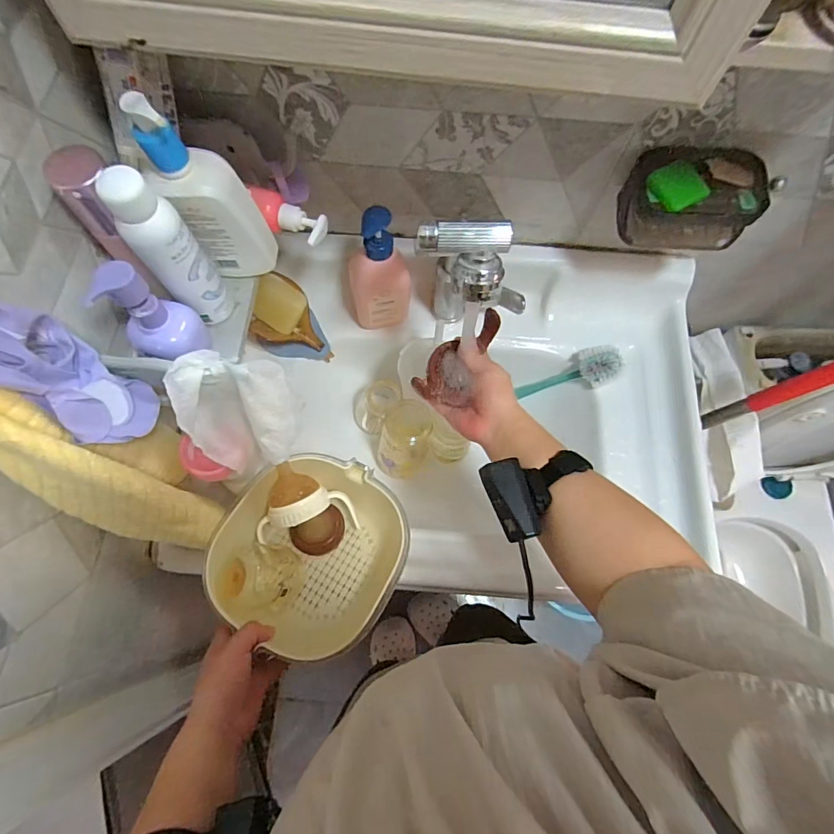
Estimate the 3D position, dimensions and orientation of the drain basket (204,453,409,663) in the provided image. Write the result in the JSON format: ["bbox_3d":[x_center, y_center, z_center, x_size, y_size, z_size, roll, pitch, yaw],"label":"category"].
[{"bbox_3d":[-0.119,0.148,0.498,0.196,0.081,0.202,0,71,-1],"label":"drain basket"}]

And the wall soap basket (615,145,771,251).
[{"bbox_3d":[0.299,-0.242,0.493,0.136,0.082,0.077,5,71,1],"label":"wall soap basket"}]

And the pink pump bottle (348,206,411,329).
[{"bbox_3d":[-0.051,-0.188,0.577,0.081,0.179,0.058,-9,72,-4],"label":"pink pump bottle"}]

